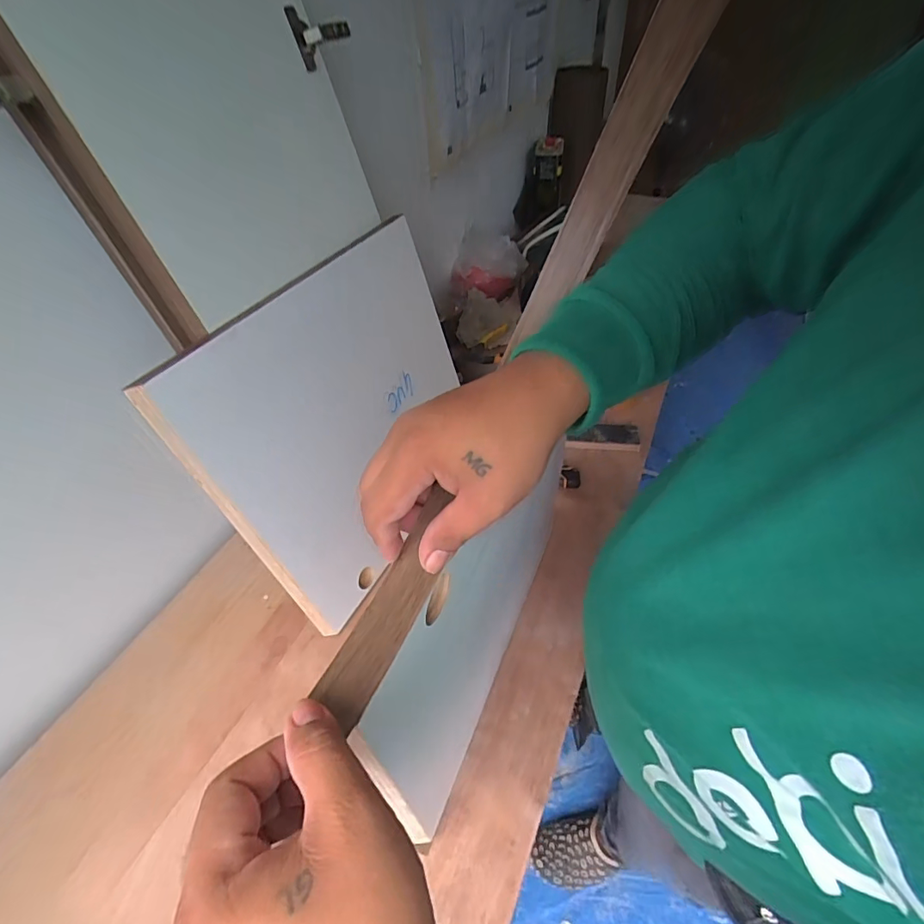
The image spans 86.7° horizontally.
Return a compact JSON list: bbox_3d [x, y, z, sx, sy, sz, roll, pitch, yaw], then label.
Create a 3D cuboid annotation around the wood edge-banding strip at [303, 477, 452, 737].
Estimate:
[{"bbox_3d":[-0.038,0.074,0.280,0.029,0.020,0.137,12,50,16],"label":"wood edge-banding strip"}]

